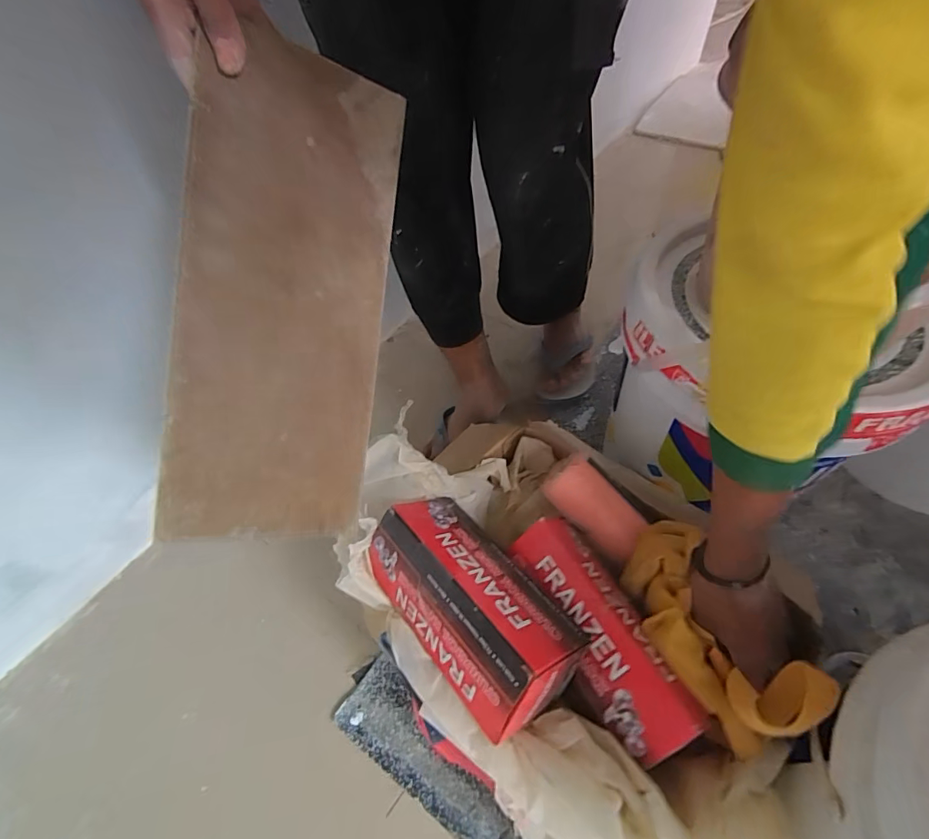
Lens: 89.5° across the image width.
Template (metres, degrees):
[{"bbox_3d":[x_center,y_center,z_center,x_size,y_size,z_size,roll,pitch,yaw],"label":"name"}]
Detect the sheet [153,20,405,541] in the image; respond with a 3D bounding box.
[{"bbox_3d":[-0.132,-0.090,0.353,0.146,0.354,0.005,5,2,-34],"label":"sheet"}]

